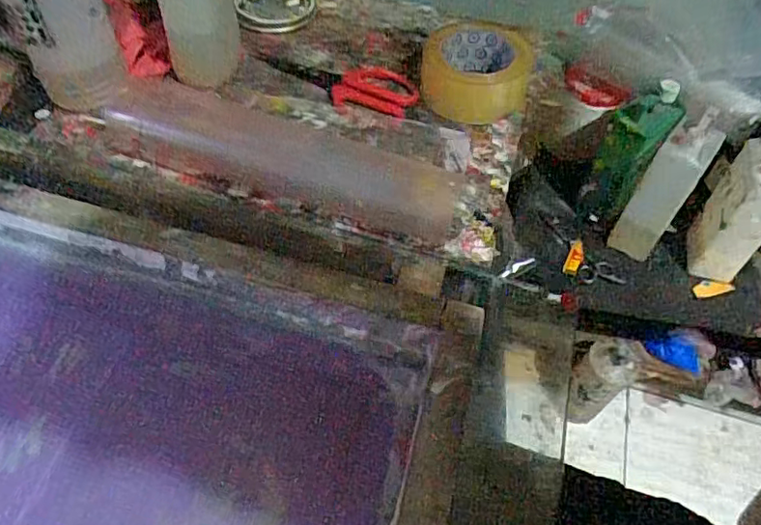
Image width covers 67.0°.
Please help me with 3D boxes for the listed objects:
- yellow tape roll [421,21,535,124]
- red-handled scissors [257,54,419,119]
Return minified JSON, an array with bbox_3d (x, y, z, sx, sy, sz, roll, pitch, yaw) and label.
[{"bbox_3d":[0.106,-0.214,0.618,0.109,0.062,0.109,3,54,-3],"label":"yellow tape roll"},{"bbox_3d":[-0.042,-0.211,0.643,0.182,0.019,0.073,28,56,15],"label":"red-handled scissors"}]

